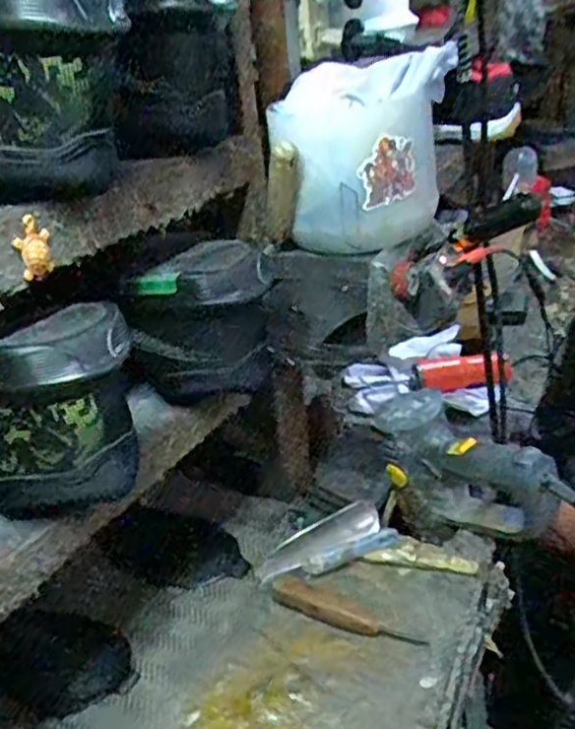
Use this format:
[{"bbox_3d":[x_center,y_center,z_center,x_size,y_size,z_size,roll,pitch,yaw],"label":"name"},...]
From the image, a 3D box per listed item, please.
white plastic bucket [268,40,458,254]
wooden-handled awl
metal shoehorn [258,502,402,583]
[{"bbox_3d":[0.066,-0.182,0.602,0.153,0.143,0.081,-2,28,3],"label":"white plastic bucket"},{"bbox_3d":[0.049,0.216,0.610,0.138,0.014,0.031,11,33,28],"label":"wooden-handled awl"},{"bbox_3d":[0.039,0.175,0.676,0.134,0.031,0.038,-15,30,-16],"label":"metal shoehorn"}]

